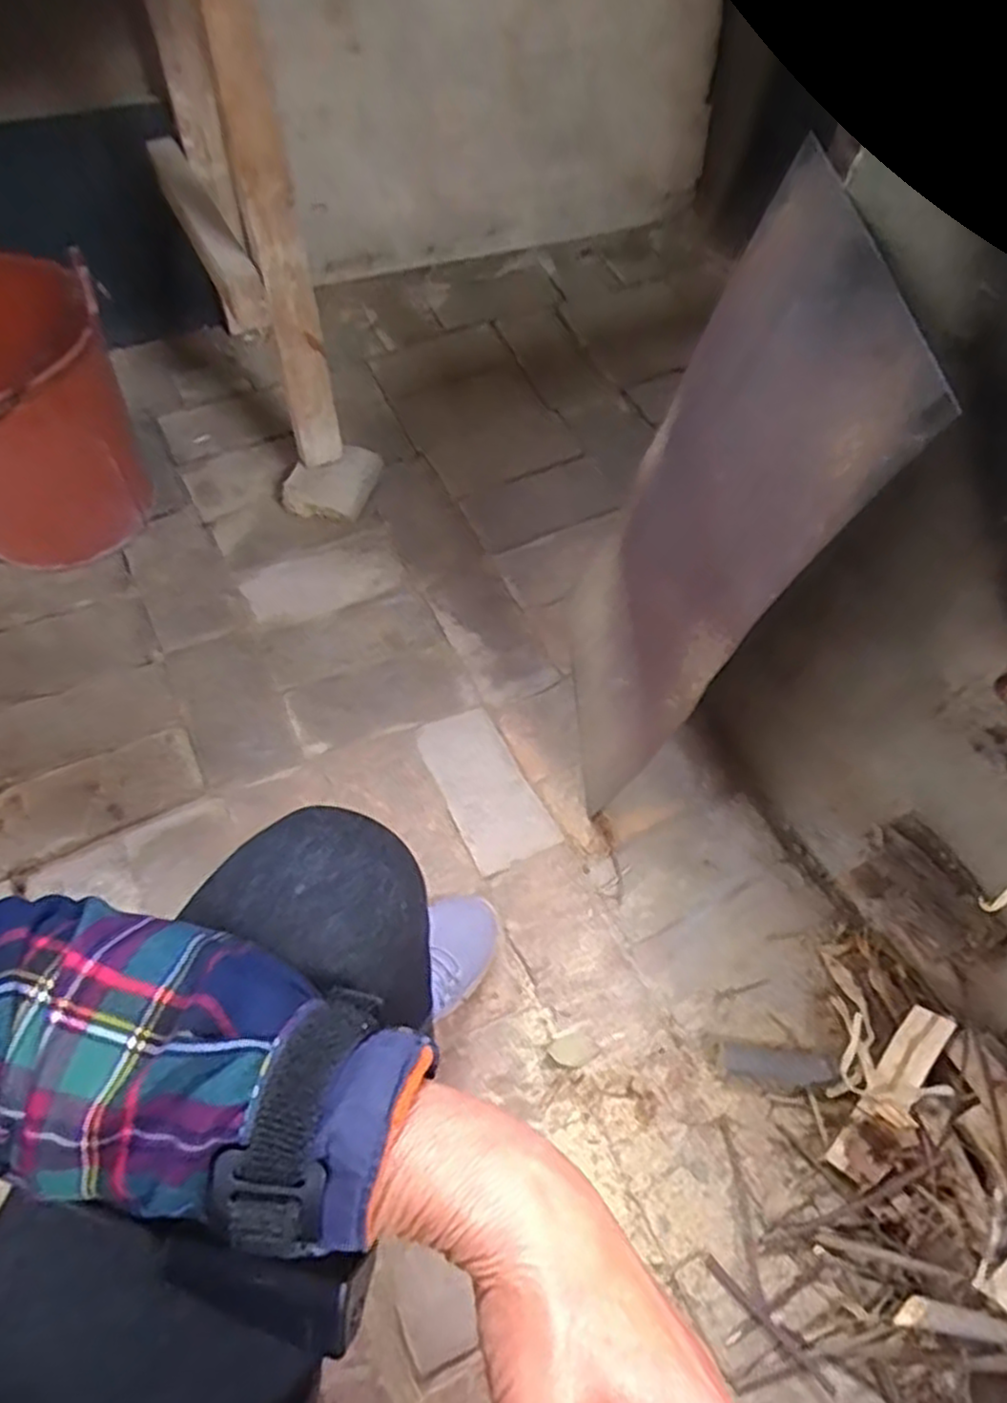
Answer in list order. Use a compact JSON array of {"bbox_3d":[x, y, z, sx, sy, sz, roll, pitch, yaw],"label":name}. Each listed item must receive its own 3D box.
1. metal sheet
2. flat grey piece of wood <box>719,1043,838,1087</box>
[{"bbox_3d":[0.177,-0.153,0.748,0.022,0.578,0.335,7,55,-11],"label":"metal sheet"},{"bbox_3d":[0.274,0.365,0.749,0.109,0.013,0.030,7,59,2],"label":"flat grey piece of wood"}]

